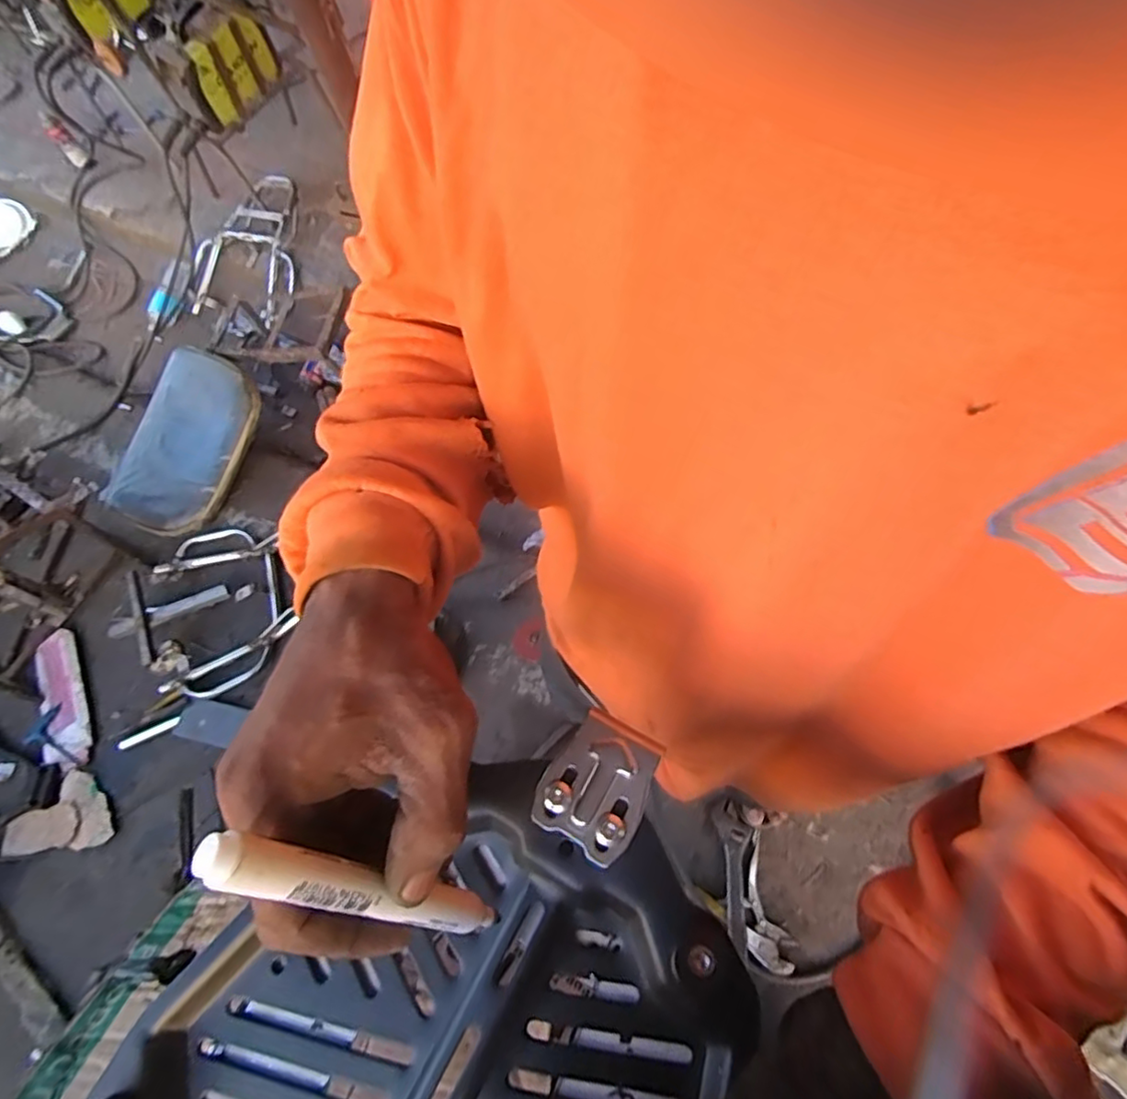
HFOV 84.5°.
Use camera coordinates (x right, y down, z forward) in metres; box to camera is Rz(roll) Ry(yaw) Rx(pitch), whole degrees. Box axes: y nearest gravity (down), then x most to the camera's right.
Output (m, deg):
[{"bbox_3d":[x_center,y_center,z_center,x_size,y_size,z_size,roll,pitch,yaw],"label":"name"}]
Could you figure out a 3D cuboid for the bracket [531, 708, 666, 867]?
[{"bbox_3d":[0.015,0.102,0.272,0.043,0.010,0.054,26,70,18],"label":"bracket"}]

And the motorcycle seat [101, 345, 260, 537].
[{"bbox_3d":[-0.982,-0.269,1.639,0.292,0.090,0.483,29,91,4],"label":"motorcycle seat"}]

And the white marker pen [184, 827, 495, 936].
[{"bbox_3d":[-0.061,0.113,0.204,0.011,0.124,0.013,10,65,45],"label":"white marker pen"}]

